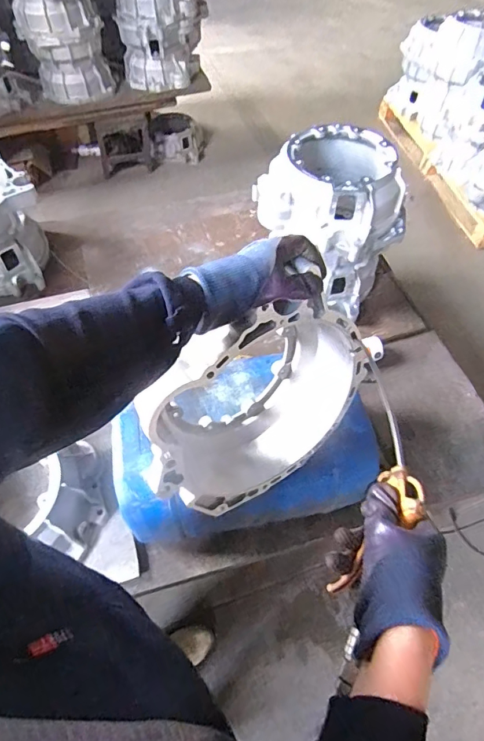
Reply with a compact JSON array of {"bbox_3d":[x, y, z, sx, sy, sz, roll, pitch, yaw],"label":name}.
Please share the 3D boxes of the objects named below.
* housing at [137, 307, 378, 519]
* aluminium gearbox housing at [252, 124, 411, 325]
[{"bbox_3d":[0.020,0.055,0.640,0.329,0.334,0.135,-34,65,-19],"label":"housing"},{"bbox_3d":[0.208,-0.360,1.145,0.273,0.367,0.331,-33,62,-21],"label":"aluminium gearbox housing"}]

